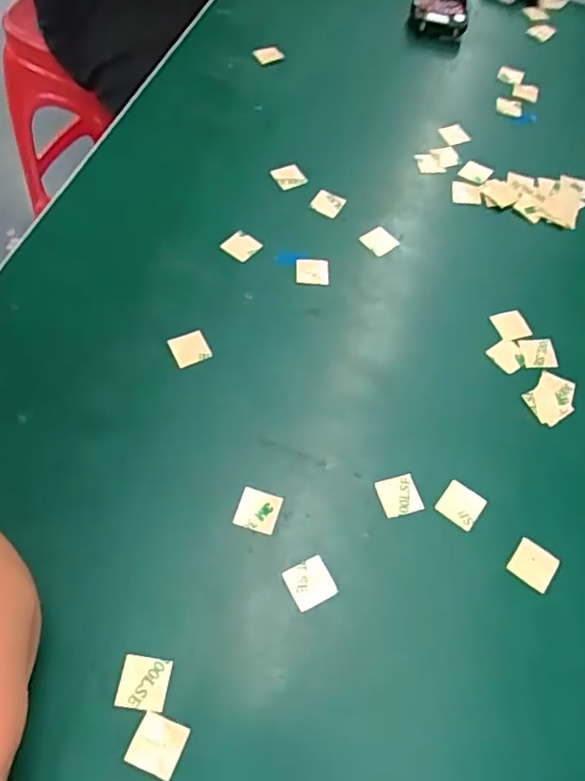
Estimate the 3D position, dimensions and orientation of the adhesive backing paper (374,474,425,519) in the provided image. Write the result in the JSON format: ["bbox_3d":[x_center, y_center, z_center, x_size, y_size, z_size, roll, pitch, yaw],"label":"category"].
[{"bbox_3d":[0.042,0.041,0.233,0.015,0.004,0.015,-12,60,-12],"label":"adhesive backing paper"}]

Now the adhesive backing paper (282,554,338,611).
[{"bbox_3d":[0.006,0.068,0.213,0.015,0.004,0.015,-24,63,-18],"label":"adhesive backing paper"}]

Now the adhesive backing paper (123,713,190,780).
[{"bbox_3d":[-0.042,0.110,0.185,0.015,0.004,0.015,22,62,7],"label":"adhesive backing paper"}]

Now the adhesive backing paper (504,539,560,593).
[{"bbox_3d":[0.091,0.066,0.224,0.015,0.004,0.015,35,68,15],"label":"adhesive backing paper"}]

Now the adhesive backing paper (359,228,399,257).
[{"bbox_3d":[0.044,-0.076,0.303,0.017,0.004,0.014,-35,67,-23],"label":"adhesive backing paper"}]

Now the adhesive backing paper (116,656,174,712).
[{"bbox_3d":[-0.048,0.095,0.194,0.016,0.004,0.015,9,61,-3],"label":"adhesive backing paper"}]

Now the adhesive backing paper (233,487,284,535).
[{"bbox_3d":[-0.013,0.046,0.226,0.015,0.004,0.015,19,68,-2],"label":"adhesive backing paper"}]

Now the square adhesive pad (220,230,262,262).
[{"bbox_3d":[-0.025,-0.071,0.294,0.015,0.004,0.014,34,61,16],"label":"square adhesive pad"}]

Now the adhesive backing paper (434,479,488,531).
[{"bbox_3d":[0.066,0.045,0.234,0.015,0.004,0.015,36,69,13],"label":"adhesive backing paper"}]

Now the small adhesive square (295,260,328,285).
[{"bbox_3d":[0.010,-0.057,0.289,0.016,0.004,0.015,2,65,-7],"label":"small adhesive square"}]

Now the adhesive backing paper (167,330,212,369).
[{"bbox_3d":[-0.045,-0.018,0.261,0.015,0.004,0.015,-24,71,-16],"label":"adhesive backing paper"}]

